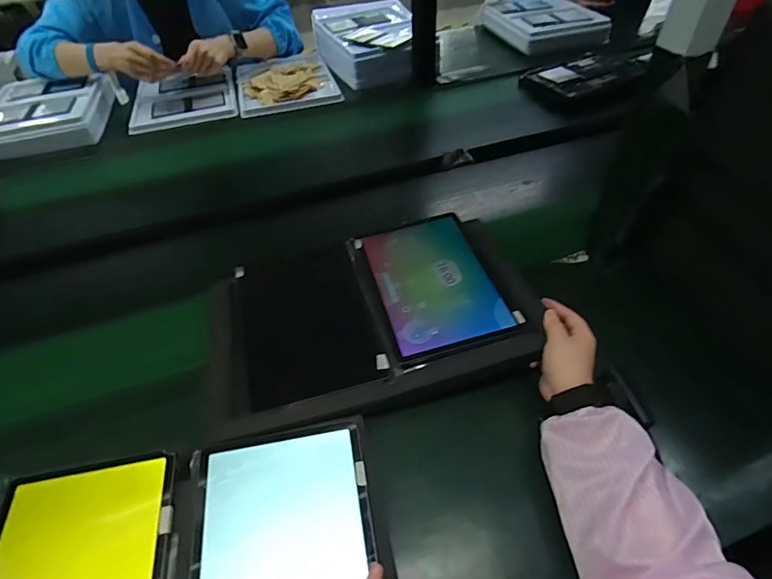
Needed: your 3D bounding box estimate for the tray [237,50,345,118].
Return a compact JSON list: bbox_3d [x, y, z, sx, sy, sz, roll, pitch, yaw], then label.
[{"bbox_3d":[-0.267,-0.553,1.216,0.242,0.030,0.355,-13,45,-9],"label":"tray"}]

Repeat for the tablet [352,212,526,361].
[{"bbox_3d":[0.062,-0.018,0.652,0.162,0.007,0.245,-16,46,-8],"label":"tablet"}]

